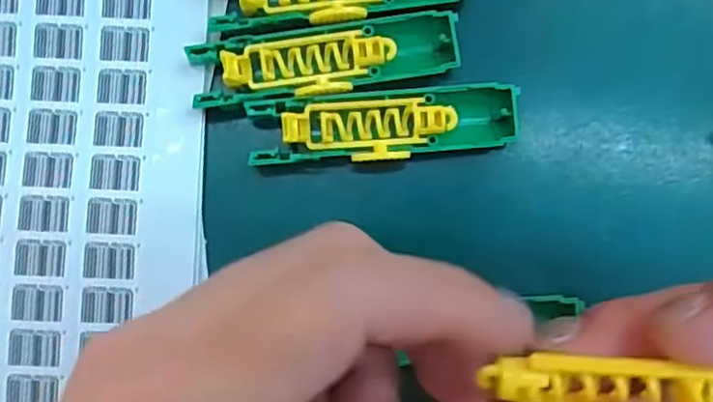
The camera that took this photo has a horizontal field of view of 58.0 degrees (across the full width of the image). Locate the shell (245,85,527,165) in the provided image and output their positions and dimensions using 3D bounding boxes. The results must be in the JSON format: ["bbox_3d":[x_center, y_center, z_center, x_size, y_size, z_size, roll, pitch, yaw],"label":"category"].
[{"bbox_3d":[0.009,-0.022,0.186,0.077,0.012,0.019,-5,88,0],"label":"shell"}]

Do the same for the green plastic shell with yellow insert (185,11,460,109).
[{"bbox_3d":[-0.008,-0.041,0.185,0.076,0.010,0.018,-9,88,0],"label":"green plastic shell with yellow insert"}]

